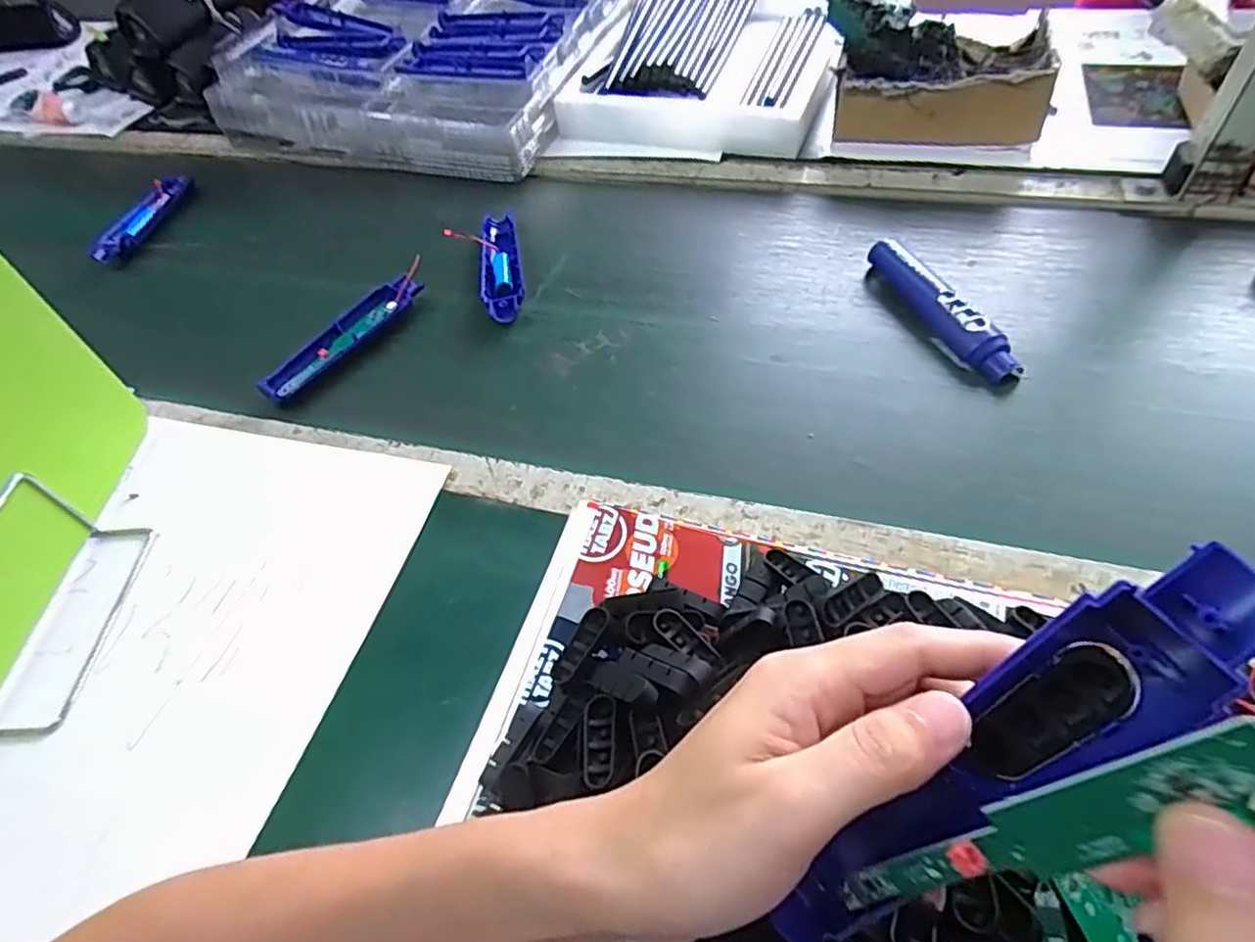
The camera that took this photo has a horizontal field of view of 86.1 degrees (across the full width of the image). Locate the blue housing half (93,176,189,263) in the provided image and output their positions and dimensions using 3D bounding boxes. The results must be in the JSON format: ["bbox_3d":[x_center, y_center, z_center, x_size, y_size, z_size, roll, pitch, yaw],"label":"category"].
[{"bbox_3d":[-0.551,-0.295,0.769,0.016,0.022,0.179,1,50,7],"label":"blue housing half"}]

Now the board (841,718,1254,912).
[{"bbox_3d":[0.096,0.094,0.166,0.008,0.131,0.019,-26,67,-42],"label":"board"}]

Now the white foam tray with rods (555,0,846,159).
[{"bbox_3d":[0.111,-0.525,0.855,0.301,0.094,0.391,11,55,14],"label":"white foam tray with rods"}]

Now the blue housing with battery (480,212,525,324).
[{"bbox_3d":[-0.123,-0.199,0.660,0.039,0.021,0.156,-11,50,-3],"label":"blue housing with battery"}]

